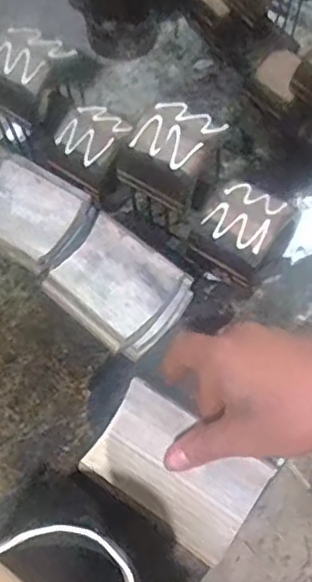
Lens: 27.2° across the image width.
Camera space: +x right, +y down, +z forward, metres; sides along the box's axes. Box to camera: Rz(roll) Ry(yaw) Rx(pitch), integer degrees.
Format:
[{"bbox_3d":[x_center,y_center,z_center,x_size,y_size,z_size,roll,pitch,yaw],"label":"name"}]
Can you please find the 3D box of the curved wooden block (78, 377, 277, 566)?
[{"bbox_3d":[0.012,0.121,0.439,0.113,0.026,0.070,31,64,19],"label":"curved wooden block"}]

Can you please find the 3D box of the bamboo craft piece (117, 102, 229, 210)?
[{"bbox_3d":[0.013,-0.102,0.472,0.066,0.041,0.069,28,65,20],"label":"bamboo craft piece"}]

